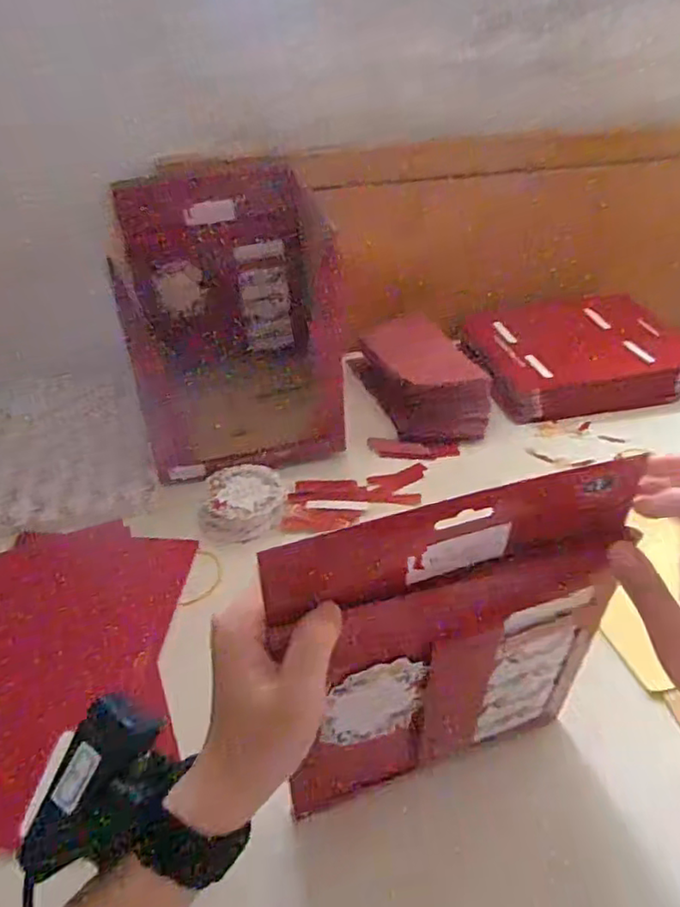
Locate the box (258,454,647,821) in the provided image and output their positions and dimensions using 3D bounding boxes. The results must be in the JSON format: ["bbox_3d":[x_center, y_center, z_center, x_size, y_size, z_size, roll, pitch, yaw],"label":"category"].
[{"bbox_3d":[0.059,0.111,0.341,0.186,0.207,0.031,-13,38,-15],"label":"box"}]

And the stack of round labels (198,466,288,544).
[{"bbox_3d":[-0.091,0.049,0.597,0.074,0.036,0.089,0,36,2],"label":"stack of round labels"}]

